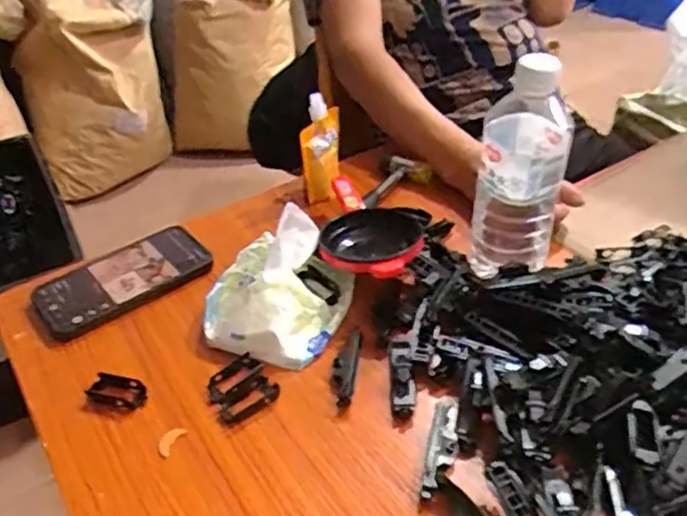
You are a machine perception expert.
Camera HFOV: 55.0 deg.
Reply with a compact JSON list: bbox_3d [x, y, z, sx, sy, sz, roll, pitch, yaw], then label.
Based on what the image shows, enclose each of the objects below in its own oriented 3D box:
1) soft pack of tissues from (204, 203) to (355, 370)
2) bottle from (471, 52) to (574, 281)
[{"bbox_3d":[-0.058,0.019,0.570,0.111,0.081,0.121,13,41,21],"label":"soft pack of tissues"},{"bbox_3d":[0.147,-0.063,0.554,0.070,0.210,0.062,5,39,12],"label":"bottle"}]

